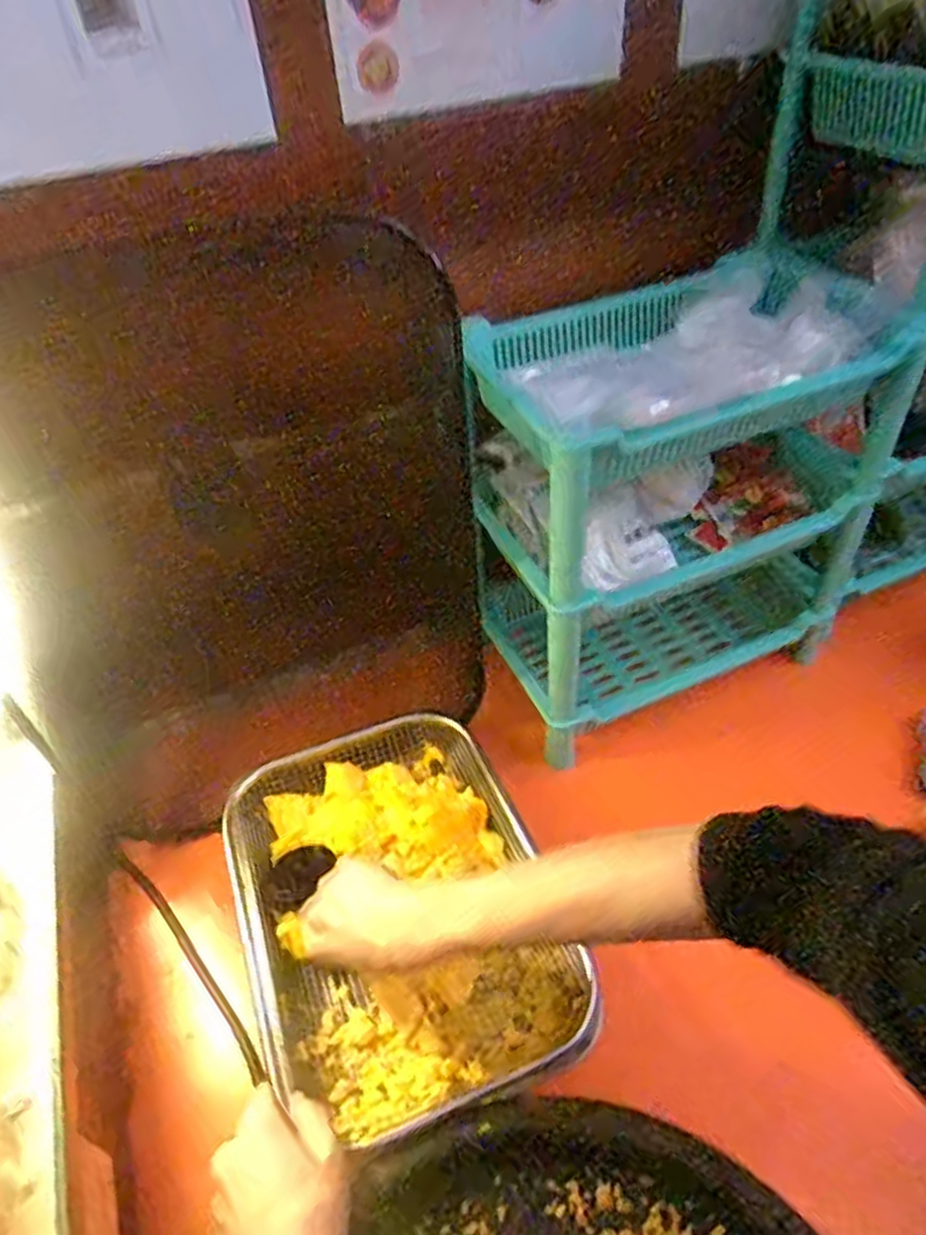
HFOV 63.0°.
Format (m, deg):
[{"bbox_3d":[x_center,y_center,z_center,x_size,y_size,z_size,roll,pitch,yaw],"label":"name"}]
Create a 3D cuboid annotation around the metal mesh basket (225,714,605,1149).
[{"bbox_3d":[-0.051,0.215,0.562,0.213,0.061,0.287,-17,45,-12],"label":"metal mesh basket"}]

